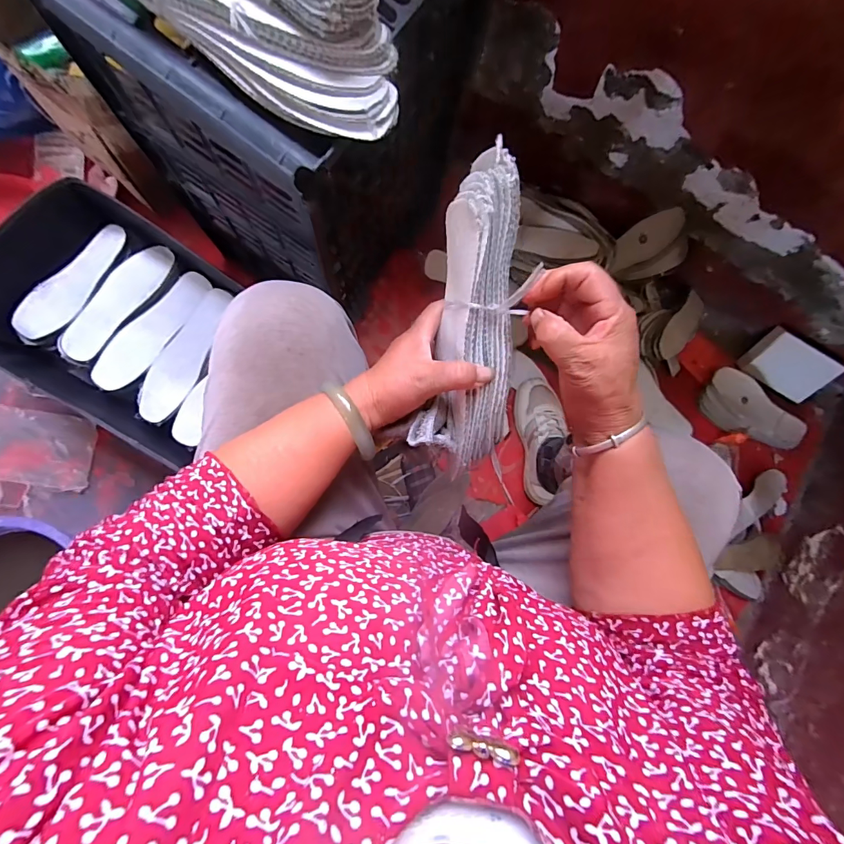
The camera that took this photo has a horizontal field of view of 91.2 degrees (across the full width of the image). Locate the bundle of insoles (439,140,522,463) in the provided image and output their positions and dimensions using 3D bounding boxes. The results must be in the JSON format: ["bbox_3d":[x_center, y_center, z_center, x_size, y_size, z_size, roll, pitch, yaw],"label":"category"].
[{"bbox_3d":[0.046,-0.086,0.338,0.050,0.056,0.232,-2,102,-8],"label":"bundle of insoles"}]

